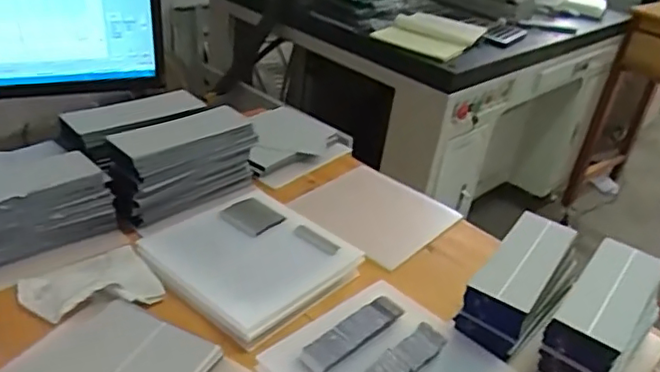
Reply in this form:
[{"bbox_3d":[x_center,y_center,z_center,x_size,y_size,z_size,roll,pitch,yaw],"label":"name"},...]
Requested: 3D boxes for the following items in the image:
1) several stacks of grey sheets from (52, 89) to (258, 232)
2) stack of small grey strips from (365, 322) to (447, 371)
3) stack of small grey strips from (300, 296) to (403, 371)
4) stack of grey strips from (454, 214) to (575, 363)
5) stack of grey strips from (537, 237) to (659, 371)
[{"bbox_3d":[-0.191,-0.039,0.681,0.133,0.082,0.181,31,38,33],"label":"several stacks of grey sheets"},{"bbox_3d":[0.056,0.141,0.475,0.027,0.006,0.099,32,38,34],"label":"stack of small grey strips"},{"bbox_3d":[0.020,0.121,0.496,0.028,0.006,0.107,31,38,33],"label":"stack of small grey strips"},{"bbox_3d":[0.178,0.089,0.564,0.066,0.062,0.151,26,36,27],"label":"stack of grey strips"},{"bbox_3d":[0.238,0.119,0.526,0.063,0.075,0.154,28,37,30],"label":"stack of grey strips"}]

